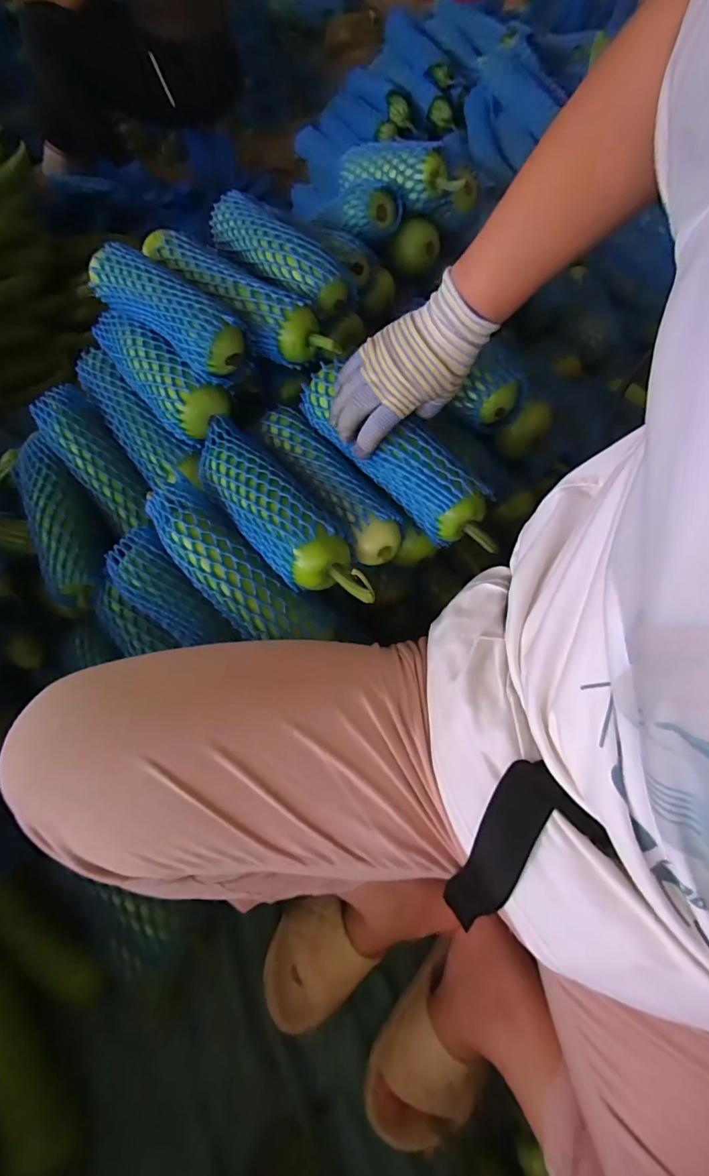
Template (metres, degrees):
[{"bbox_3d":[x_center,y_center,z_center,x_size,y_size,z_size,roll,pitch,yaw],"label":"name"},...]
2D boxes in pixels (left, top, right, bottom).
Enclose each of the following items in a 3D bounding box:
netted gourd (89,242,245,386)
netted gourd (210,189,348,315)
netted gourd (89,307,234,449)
[{"bbox_3d":[-0.207,-0.312,0.518,0.227,0.058,0.069,40,68,23],"label":"netted gourd"},{"bbox_3d":[-0.090,-0.405,0.555,0.078,0.052,0.222,-34,63,-17],"label":"netted gourd"},{"bbox_3d":[-0.234,-0.260,0.549,0.070,0.070,0.212,-35,64,-17],"label":"netted gourd"}]

